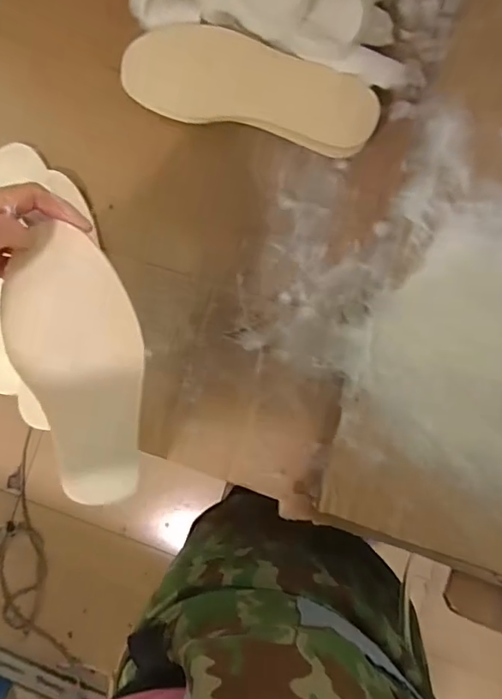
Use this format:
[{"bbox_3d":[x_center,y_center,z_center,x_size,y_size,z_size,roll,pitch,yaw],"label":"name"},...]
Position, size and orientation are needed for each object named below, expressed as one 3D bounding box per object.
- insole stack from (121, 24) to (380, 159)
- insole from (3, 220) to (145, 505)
[{"bbox_3d":[-0.004,-0.276,0.519,0.272,0.019,0.091,18,107,13],"label":"insole stack"},{"bbox_3d":[-0.134,0.029,0.408,0.092,0.041,0.251,-7,123,-12],"label":"insole"}]

